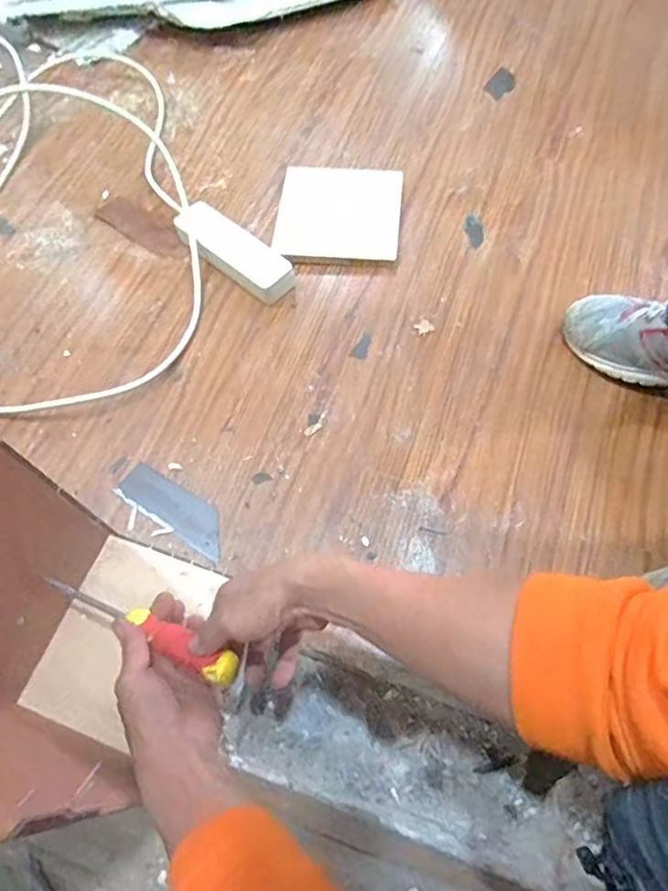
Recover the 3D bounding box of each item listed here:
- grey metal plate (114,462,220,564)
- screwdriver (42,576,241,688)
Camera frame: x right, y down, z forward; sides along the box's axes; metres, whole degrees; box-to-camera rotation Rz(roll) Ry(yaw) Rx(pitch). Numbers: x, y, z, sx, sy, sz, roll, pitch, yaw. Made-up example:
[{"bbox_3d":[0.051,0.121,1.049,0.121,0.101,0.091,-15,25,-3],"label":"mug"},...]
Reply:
[{"bbox_3d":[-0.188,0.073,0.699,0.158,0.004,0.050,31,70,17],"label":"grey metal plate"},{"bbox_3d":[-0.173,0.157,0.520,0.204,0.024,0.025,20,67,18],"label":"screwdriver"}]

